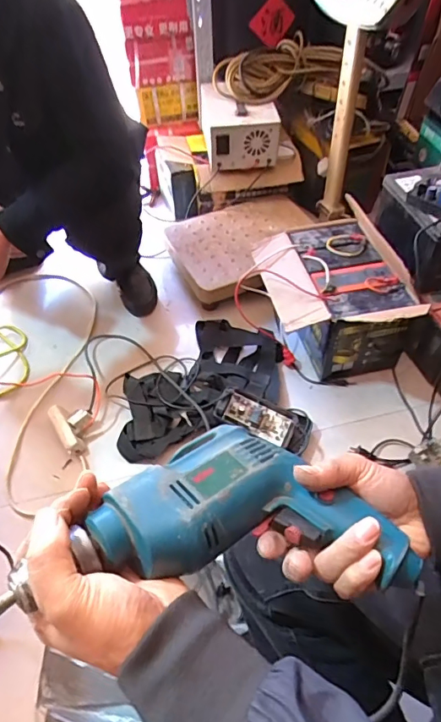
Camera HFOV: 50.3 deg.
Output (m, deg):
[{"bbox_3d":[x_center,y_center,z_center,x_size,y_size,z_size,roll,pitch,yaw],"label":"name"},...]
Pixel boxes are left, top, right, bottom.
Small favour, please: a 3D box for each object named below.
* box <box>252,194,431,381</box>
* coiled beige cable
[{"bbox_3d":[0.252,-0.146,1.092,0.287,0.292,0.399,-15,51,-11],"label":"box"},{"bbox_3d":[0.156,-0.802,1.312,0.349,0.132,0.123,-7,49,15],"label":"coiled beige cable"}]

